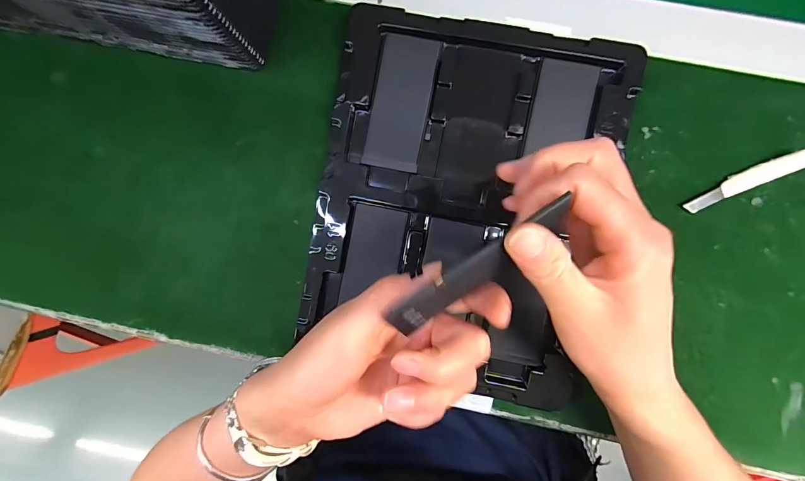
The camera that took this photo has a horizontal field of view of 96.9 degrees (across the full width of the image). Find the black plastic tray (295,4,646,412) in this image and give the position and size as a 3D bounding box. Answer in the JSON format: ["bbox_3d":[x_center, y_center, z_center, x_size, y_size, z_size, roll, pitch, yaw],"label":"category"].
[{"bbox_3d":[0.043,-0.027,0.275,0.212,0.018,0.265,13,95,2],"label":"black plastic tray"}]

